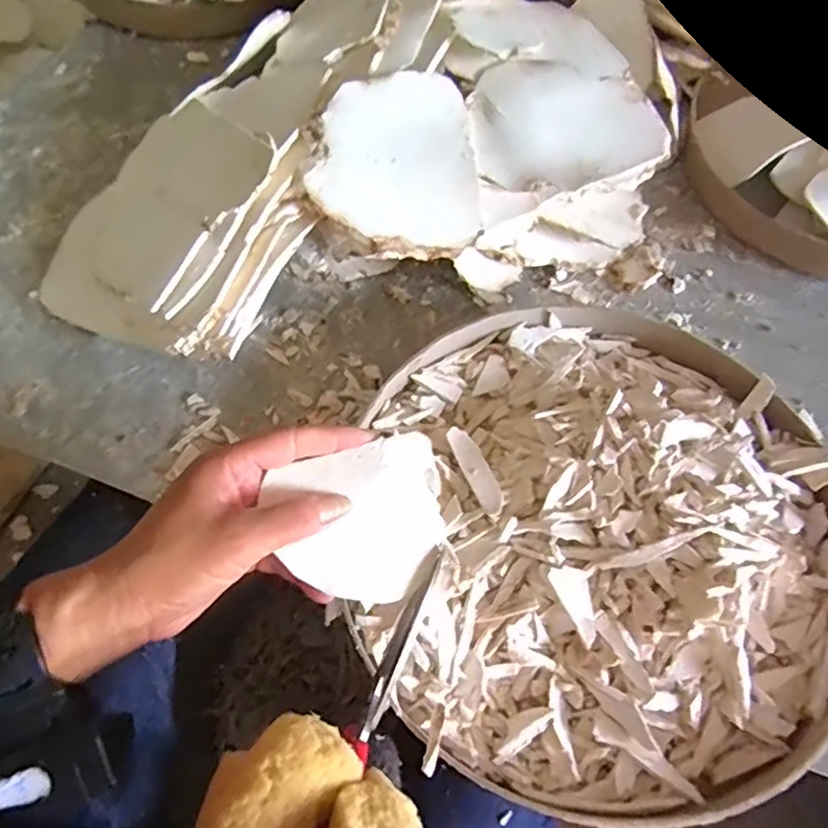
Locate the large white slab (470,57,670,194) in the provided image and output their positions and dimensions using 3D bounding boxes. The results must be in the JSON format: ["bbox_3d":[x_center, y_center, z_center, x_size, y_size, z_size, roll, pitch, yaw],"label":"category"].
[{"bbox_3d":[0.114,-0.220,0.450,0.147,0.029,0.105,-10,64,-4],"label":"large white slab"}]

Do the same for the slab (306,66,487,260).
[{"bbox_3d":[-0.015,-0.178,0.428,0.114,0.009,0.140,-5,80,-5],"label":"slab"}]

